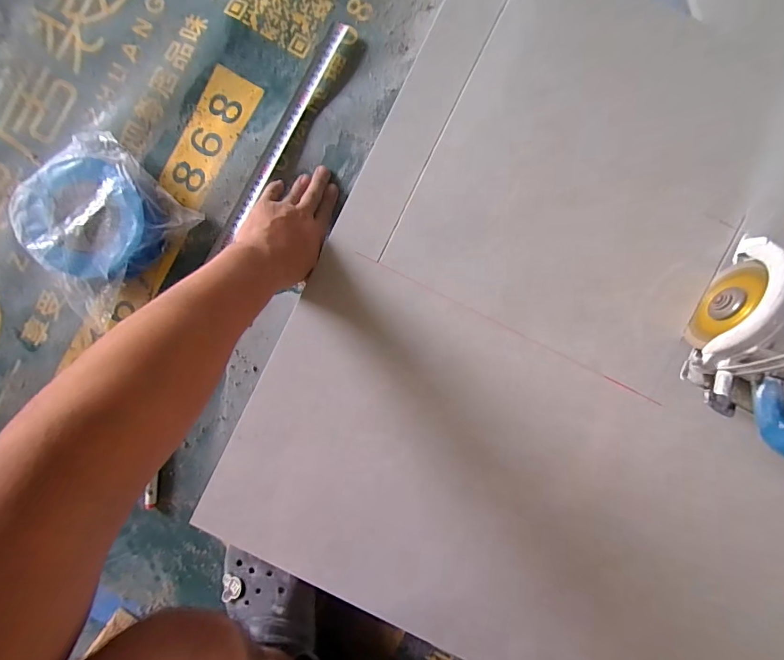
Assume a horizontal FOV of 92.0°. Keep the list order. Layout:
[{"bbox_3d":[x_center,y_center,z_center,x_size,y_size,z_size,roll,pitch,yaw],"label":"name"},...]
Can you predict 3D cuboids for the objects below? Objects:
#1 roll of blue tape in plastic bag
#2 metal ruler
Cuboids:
[{"bbox_3d":[-0.347,-0.136,0.457,0.153,0.066,0.148,0,92,1],"label":"roll of blue tape in plastic bag"},{"bbox_3d":[-0.141,-0.233,0.472,0.021,0.009,0.320,29,91,2],"label":"metal ruler"}]

